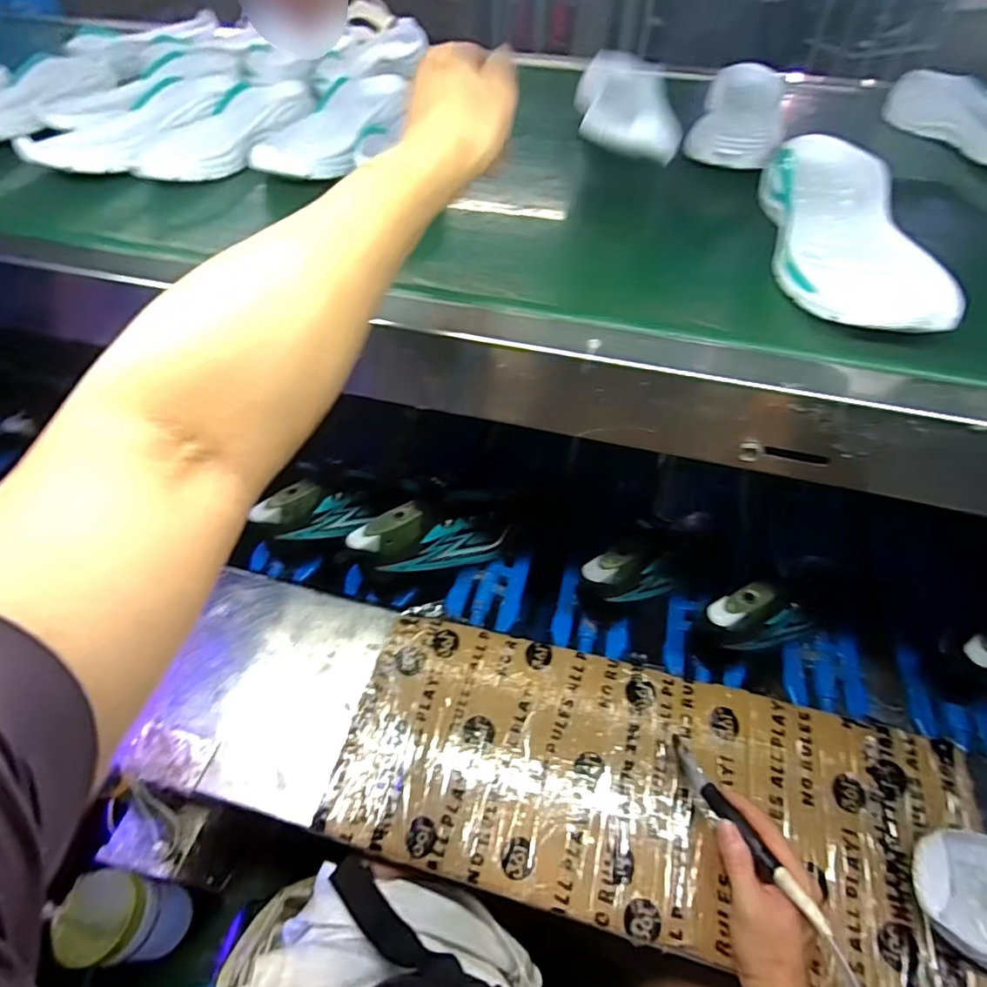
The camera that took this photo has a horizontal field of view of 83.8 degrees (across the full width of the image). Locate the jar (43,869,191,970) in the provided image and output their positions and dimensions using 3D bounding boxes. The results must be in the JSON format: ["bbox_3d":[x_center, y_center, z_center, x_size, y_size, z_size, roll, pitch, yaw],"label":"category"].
[{"bbox_3d":[-0.373,0.435,0.567,0.072,0.133,0.069,0,53,0],"label":"jar"}]

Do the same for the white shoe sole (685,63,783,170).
[{"bbox_3d":[0.274,-0.419,0.606,0.090,0.022,0.241,18,55,13],"label":"white shoe sole"}]

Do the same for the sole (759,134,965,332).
[{"bbox_3d":[0.284,-0.222,0.451,0.104,0.031,0.277,3,53,2],"label":"sole"}]

